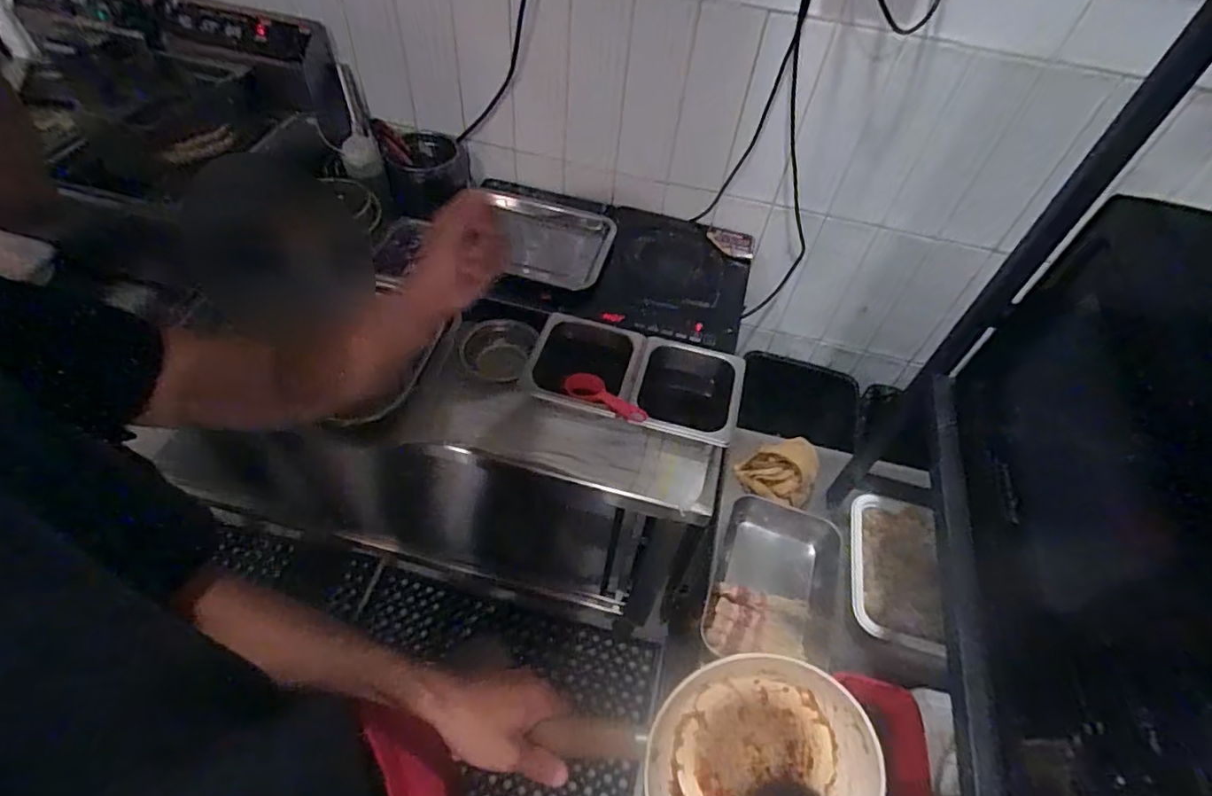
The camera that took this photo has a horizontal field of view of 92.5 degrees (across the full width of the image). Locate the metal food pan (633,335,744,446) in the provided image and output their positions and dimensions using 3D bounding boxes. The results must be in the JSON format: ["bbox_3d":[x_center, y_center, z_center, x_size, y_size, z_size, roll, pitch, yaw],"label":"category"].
[{"bbox_3d":[0.118,0.022,0.931,0.161,0.142,0.173,15,52,6],"label":"metal food pan"}]

